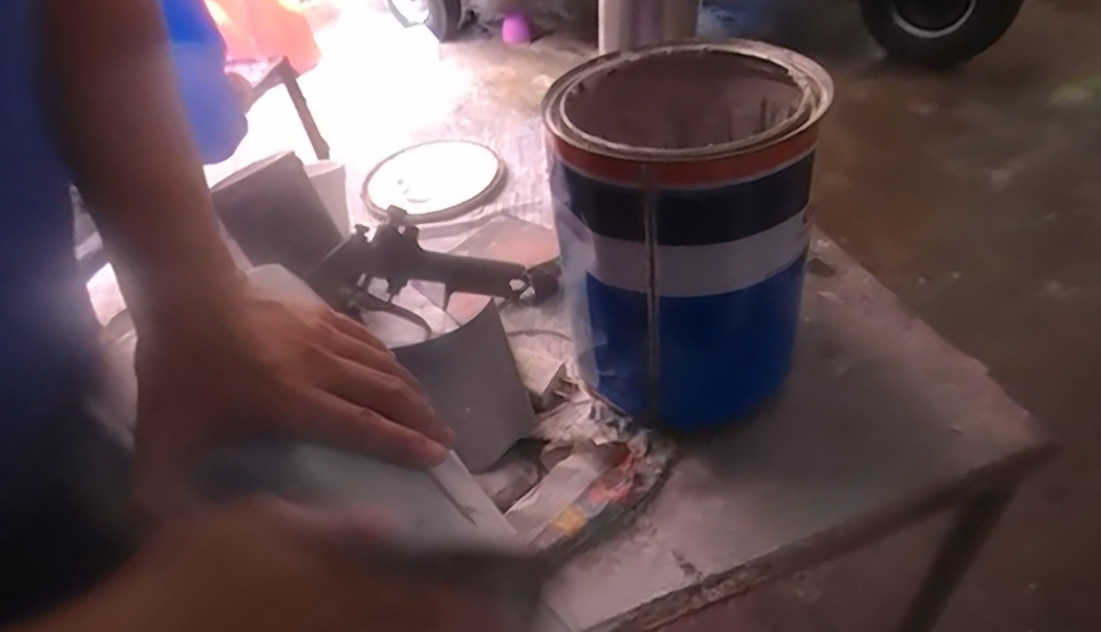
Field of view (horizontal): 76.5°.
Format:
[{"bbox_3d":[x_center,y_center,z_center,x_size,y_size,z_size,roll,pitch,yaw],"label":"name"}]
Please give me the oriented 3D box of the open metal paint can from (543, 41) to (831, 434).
[{"bbox_3d":[0.087,-0.057,0.476,0.158,0.202,0.171,2,45,12],"label":"open metal paint can"}]

